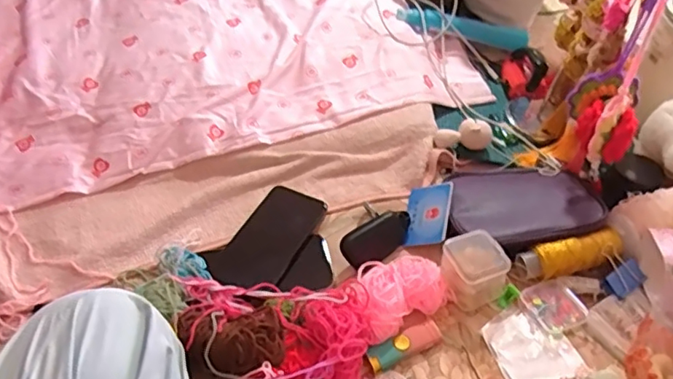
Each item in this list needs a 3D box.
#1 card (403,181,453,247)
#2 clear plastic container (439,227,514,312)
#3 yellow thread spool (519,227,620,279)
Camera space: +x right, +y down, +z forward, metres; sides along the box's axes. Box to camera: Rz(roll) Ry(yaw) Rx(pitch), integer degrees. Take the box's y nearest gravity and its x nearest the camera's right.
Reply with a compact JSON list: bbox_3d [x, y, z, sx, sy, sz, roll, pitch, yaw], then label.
[{"bbox_3d":[0.109,0.028,0.670,0.053,0.007,0.088,-13,42,27],"label":"card"},{"bbox_3d":[0.143,0.080,0.592,0.058,0.046,0.062,-23,55,-21],"label":"clear plastic container"},{"bbox_3d":[0.252,0.071,0.614,0.102,0.033,0.033,-11,51,-12],"label":"yellow thread spool"}]

